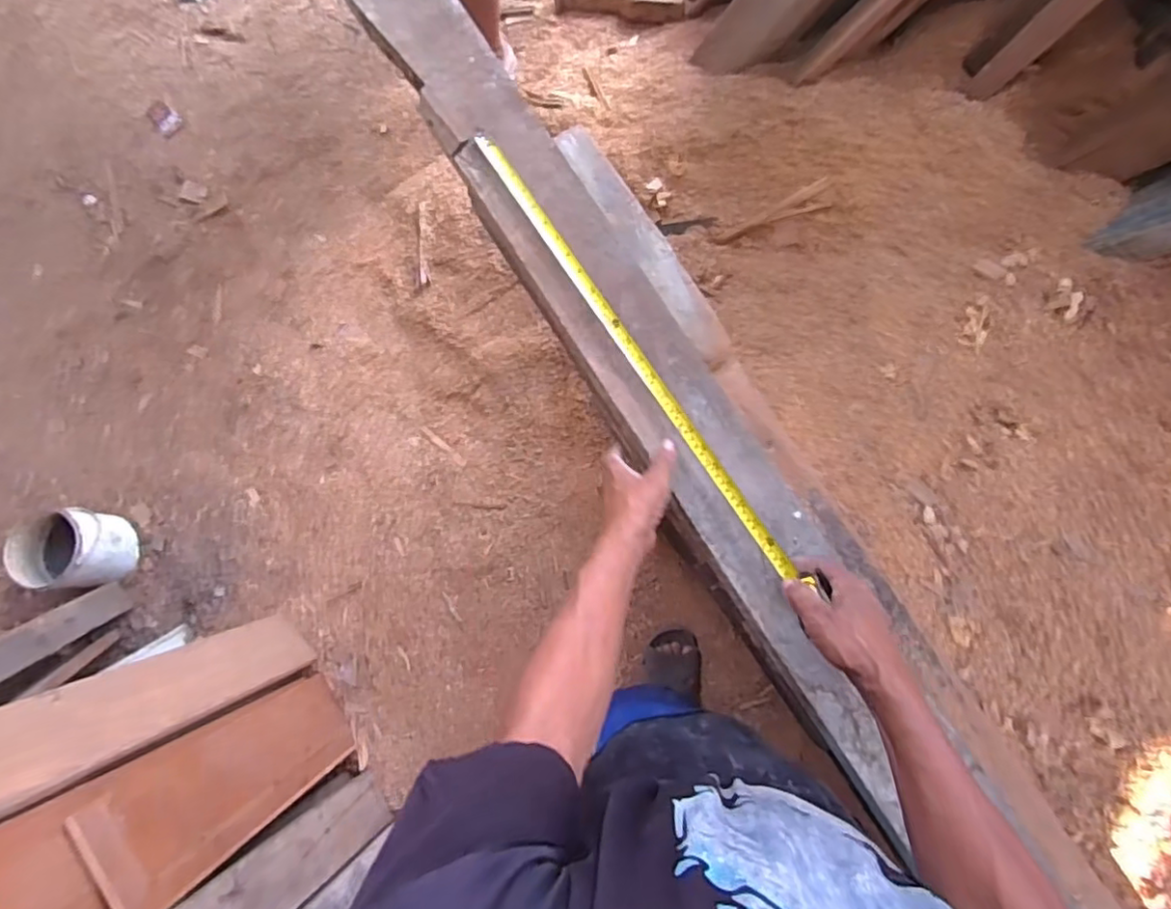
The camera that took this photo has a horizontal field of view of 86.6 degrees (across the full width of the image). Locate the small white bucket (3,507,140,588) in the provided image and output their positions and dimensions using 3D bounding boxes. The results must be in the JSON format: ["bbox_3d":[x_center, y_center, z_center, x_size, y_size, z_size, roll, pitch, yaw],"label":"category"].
[{"bbox_3d":[-1.204,0.220,1.472,0.204,0.167,0.178,-1,82,3],"label":"small white bucket"}]

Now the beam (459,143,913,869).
[{"bbox_3d":[0.093,0.012,0.722,0.072,0.043,0.881,-32,83,-1],"label":"beam"}]

